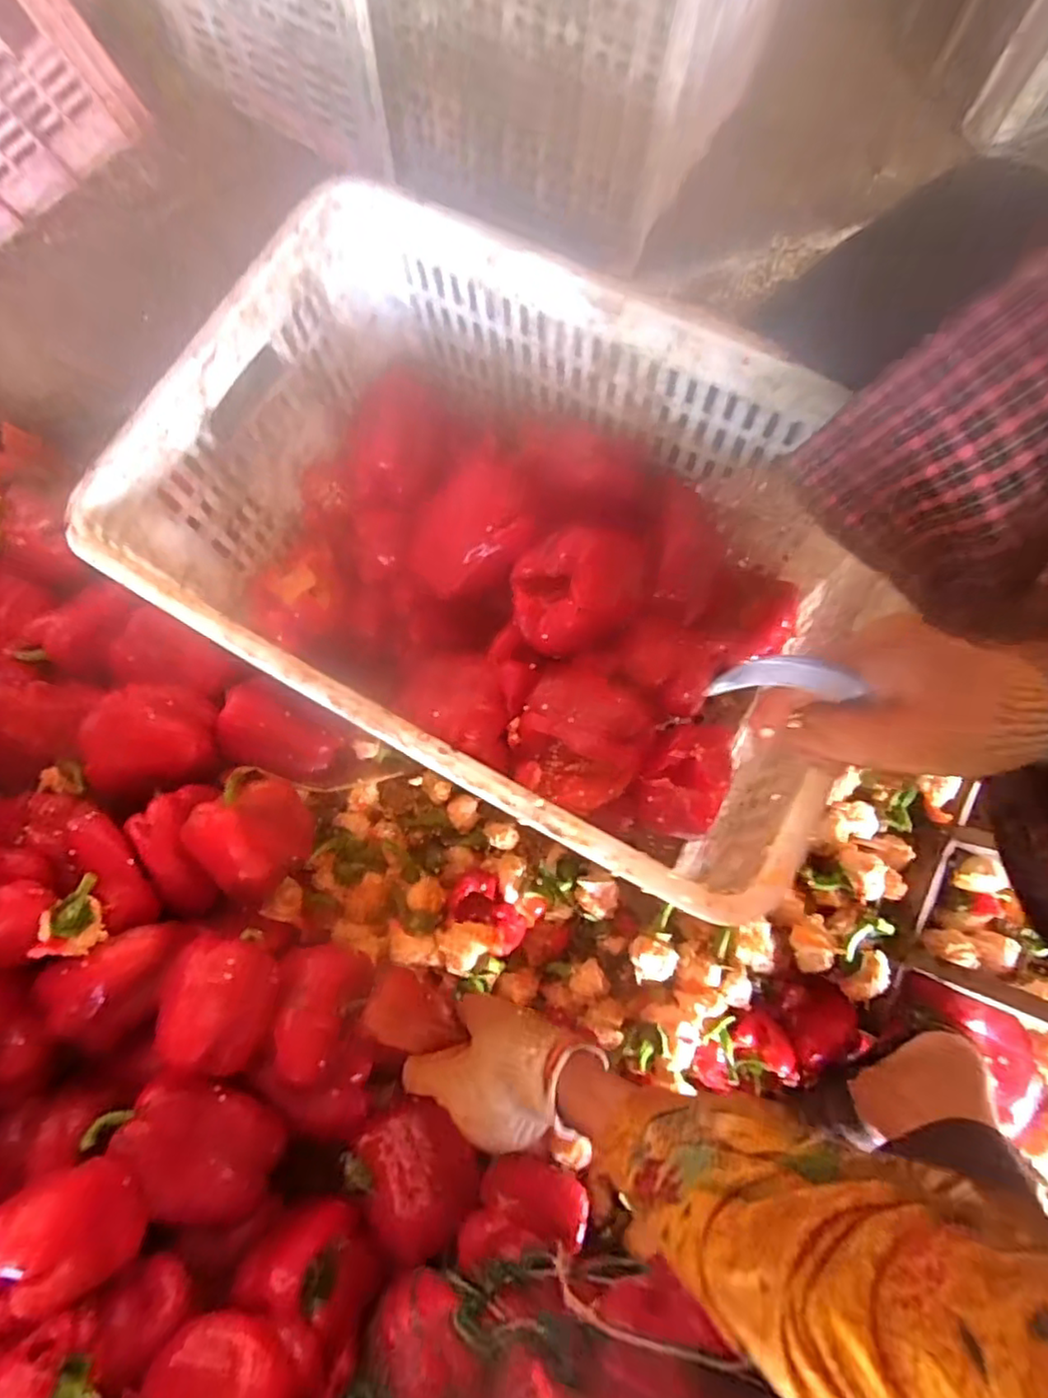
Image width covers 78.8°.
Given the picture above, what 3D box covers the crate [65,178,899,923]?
[{"bbox_3d":[-0.016,-0.115,0.517,0.504,0.233,0.354,29,78,6],"label":"crate"}]

